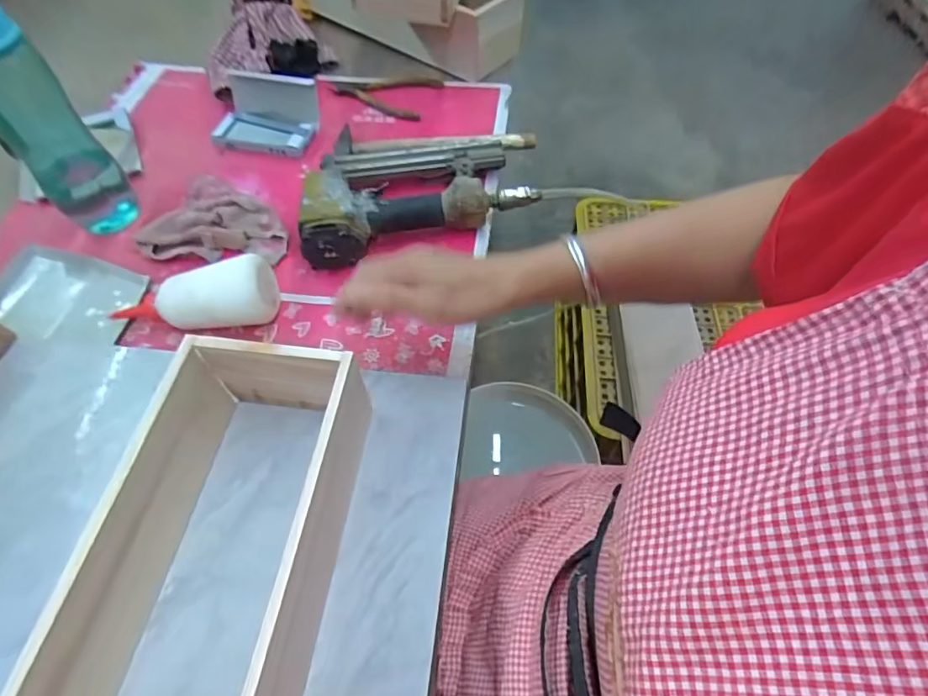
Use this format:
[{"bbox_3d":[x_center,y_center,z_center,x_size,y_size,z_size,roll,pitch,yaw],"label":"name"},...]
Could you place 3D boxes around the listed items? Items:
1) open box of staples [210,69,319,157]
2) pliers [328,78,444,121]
[{"bbox_3d":[-0.256,-0.305,0.668,0.126,0.054,0.094,7,56,6],"label":"open box of staples"},{"bbox_3d":[-0.116,-0.361,0.729,0.146,0.011,0.109,15,57,11],"label":"pliers"}]

